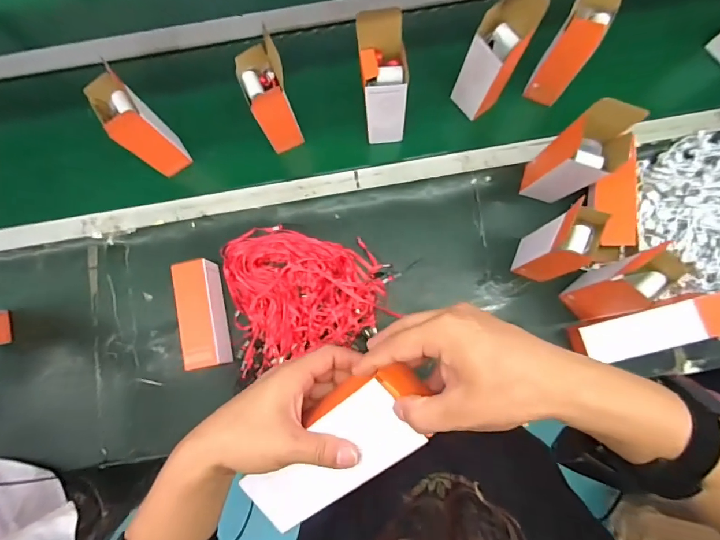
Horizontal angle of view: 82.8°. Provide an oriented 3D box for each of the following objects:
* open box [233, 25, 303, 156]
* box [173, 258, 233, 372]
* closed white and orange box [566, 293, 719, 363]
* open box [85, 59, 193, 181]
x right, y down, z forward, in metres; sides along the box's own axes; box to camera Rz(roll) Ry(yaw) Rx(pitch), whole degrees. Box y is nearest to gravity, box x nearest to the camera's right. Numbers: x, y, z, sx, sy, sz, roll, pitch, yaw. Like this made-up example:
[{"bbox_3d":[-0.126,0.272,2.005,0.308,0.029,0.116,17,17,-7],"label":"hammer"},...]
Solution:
[{"bbox_3d":[-0.142,-0.271,0.679,0.067,0.192,0.086,-18,82,-2],"label":"open box"},{"bbox_3d":[-0.268,0.075,0.698,0.061,0.066,0.177,-11,81,-1],"label":"box"},{"bbox_3d":[0.469,0.088,0.644,0.238,0.072,0.066,-16,82,0],"label":"closed white and orange box"},{"bbox_3d":[-0.357,-0.228,0.673,0.057,0.189,0.088,-36,83,-4],"label":"open box"}]

